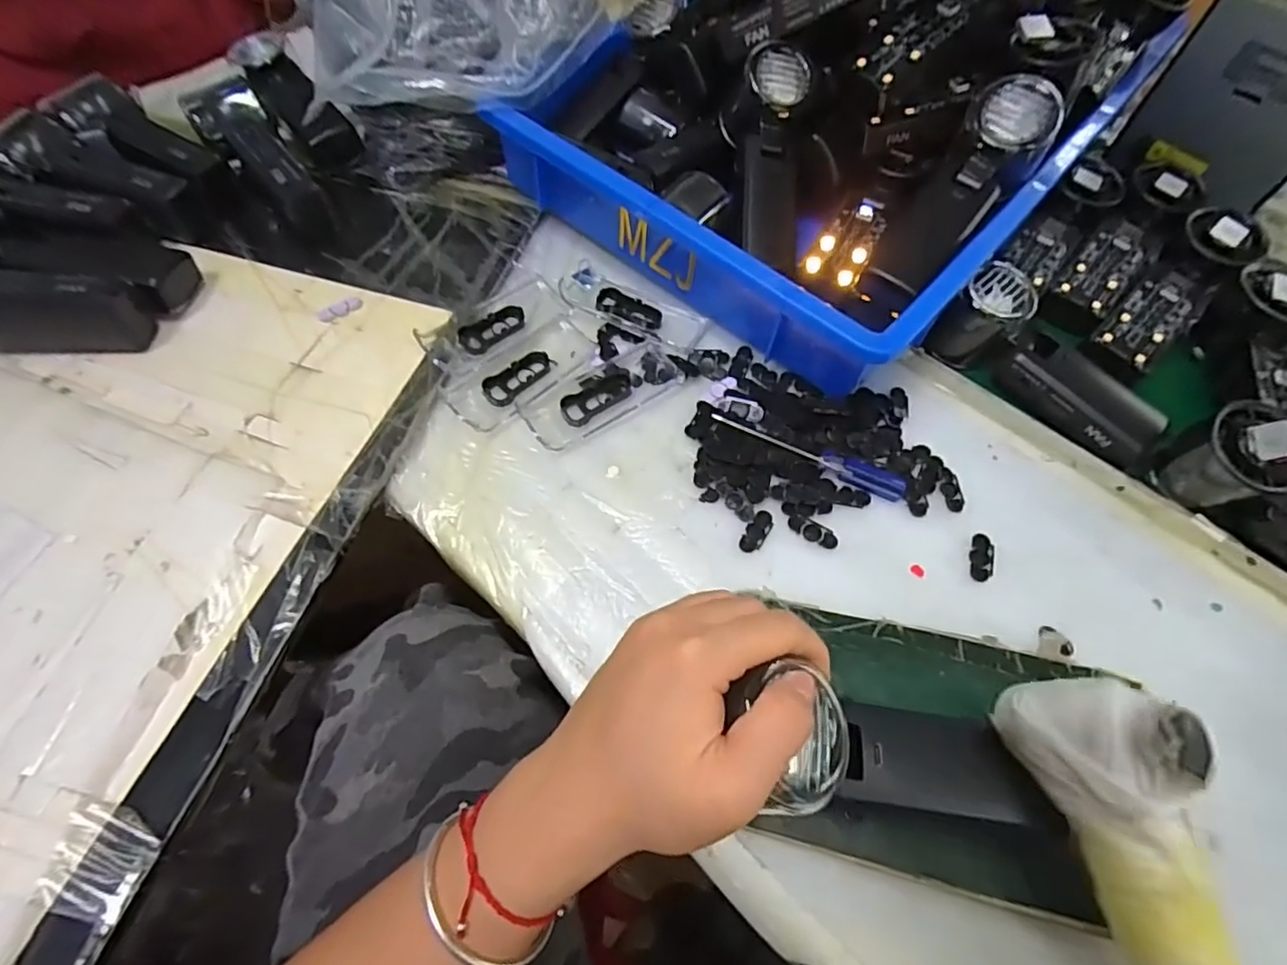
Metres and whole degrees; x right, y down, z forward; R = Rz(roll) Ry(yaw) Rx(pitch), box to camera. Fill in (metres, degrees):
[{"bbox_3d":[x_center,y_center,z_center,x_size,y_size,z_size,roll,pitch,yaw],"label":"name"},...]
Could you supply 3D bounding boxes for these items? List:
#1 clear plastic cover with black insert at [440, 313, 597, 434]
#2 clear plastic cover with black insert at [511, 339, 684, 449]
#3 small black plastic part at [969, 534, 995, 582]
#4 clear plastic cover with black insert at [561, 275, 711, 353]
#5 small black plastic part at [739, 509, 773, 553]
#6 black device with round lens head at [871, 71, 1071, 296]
[{"bbox_3d":[-0.082,-0.077,0.405,0.108,0.006,0.050,-38,67,-23],"label":"clear plastic cover with black insert"},{"bbox_3d":[-0.027,-0.061,0.396,0.109,0.006,0.048,-31,65,-20],"label":"clear plastic cover with black insert"},{"bbox_3d":[0.197,0.043,0.345,0.013,0.004,0.030,17,59,7],"label":"small black plastic part"},{"bbox_3d":[-0.008,-0.126,0.434,0.109,0.005,0.037,23,60,11],"label":"clear plastic cover with black insert"},{"bbox_3d":[0.067,0.028,0.350,0.013,0.004,0.030,30,62,15],"label":"small black plastic part"},{"bbox_3d":[0.209,-0.190,0.396,0.053,0.047,0.156,39,89,19],"label":"black device with round lens head"}]

